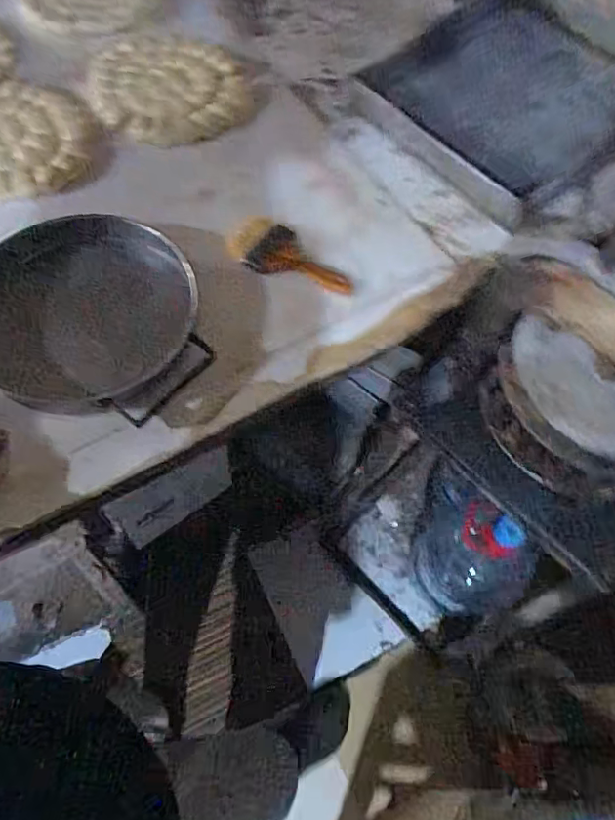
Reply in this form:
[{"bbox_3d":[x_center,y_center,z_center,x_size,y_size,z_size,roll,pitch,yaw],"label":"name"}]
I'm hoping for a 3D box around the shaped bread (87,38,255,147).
[{"bbox_3d":[-0.260,-0.603,1.029,0.280,0.064,0.284,-13,65,-9],"label":"shaped bread"}]

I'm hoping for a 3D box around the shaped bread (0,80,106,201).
[{"bbox_3d":[-0.504,-0.467,0.933,0.298,0.042,0.244,-2,63,-4],"label":"shaped bread"}]

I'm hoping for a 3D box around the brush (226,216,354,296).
[{"bbox_3d":[-0.031,-0.236,0.855,0.212,0.031,0.079,31,66,12],"label":"brush"}]

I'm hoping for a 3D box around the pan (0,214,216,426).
[{"bbox_3d":[-0.307,-0.139,0.779,0.311,0.061,0.297,1,63,-2],"label":"pan"}]

